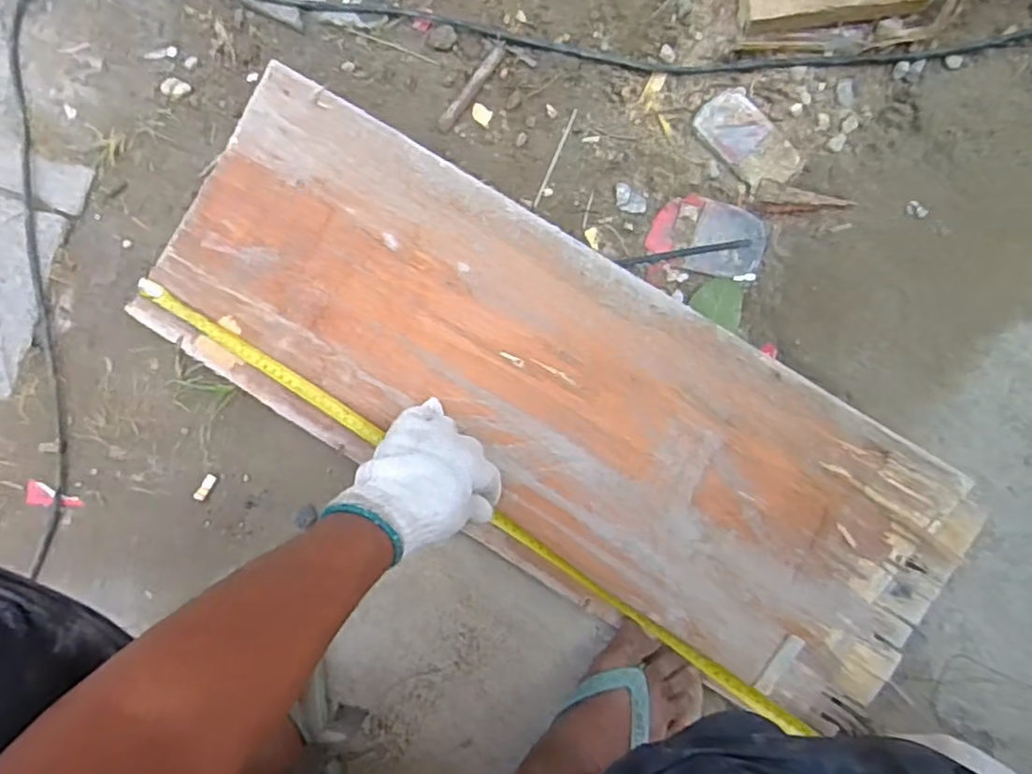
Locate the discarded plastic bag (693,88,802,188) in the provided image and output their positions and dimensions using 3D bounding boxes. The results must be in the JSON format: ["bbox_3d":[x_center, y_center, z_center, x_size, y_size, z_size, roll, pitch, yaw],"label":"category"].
[{"bbox_3d":[0.239,-0.253,0.662,0.063,0.006,0.110,-41,91,2],"label":"discarded plastic bag"}]

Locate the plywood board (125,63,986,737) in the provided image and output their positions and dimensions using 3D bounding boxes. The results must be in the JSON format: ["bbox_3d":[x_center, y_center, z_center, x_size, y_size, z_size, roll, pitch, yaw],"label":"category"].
[{"bbox_3d":[0.029,0.015,0.645,0.826,0.023,0.297,31,92,4],"label":"plywood board"}]

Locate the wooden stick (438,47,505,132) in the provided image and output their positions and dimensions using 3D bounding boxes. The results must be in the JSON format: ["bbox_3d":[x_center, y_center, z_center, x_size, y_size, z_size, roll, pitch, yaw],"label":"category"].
[{"bbox_3d":[-0.047,-0.312,0.675,0.014,0.008,0.100,39,92,0],"label":"wooden stick"}]

